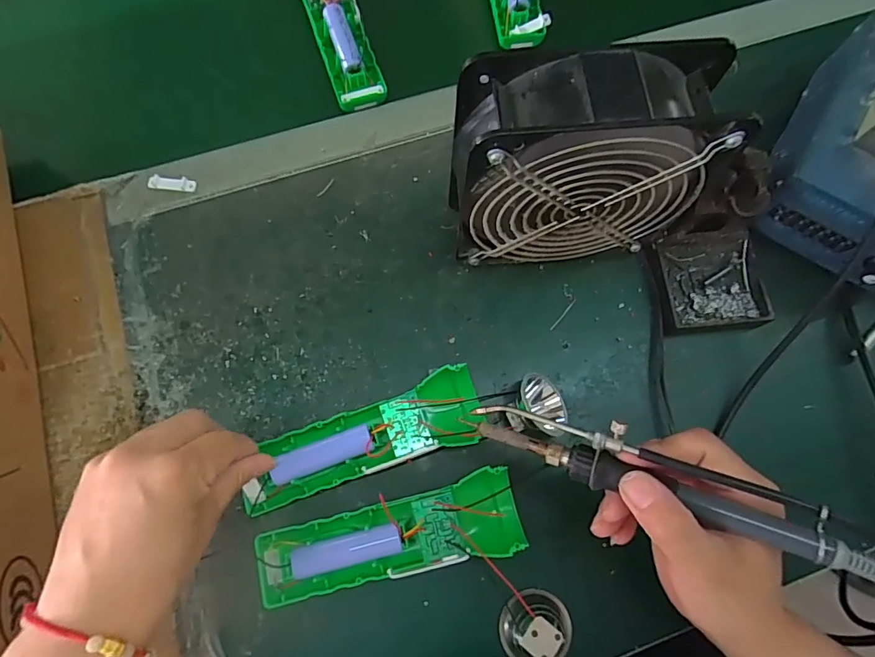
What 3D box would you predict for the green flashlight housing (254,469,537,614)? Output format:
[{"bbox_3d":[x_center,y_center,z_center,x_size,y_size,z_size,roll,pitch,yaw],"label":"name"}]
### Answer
[{"bbox_3d":[-0.028,0.130,0.301,0.161,0.032,0.047,-13,74,-5],"label":"green flashlight housing"}]

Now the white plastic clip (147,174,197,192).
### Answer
[{"bbox_3d":[-0.209,-0.114,0.380,0.038,0.004,0.011,4,73,0],"label":"white plastic clip"}]

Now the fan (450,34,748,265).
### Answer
[{"bbox_3d":[0.080,-0.094,0.299,0.150,0.149,0.063,-6,73,-3],"label":"fan"}]

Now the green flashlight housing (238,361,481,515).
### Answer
[{"bbox_3d":[-0.045,0.073,0.311,0.156,0.026,0.047,-21,77,-10],"label":"green flashlight housing"}]

